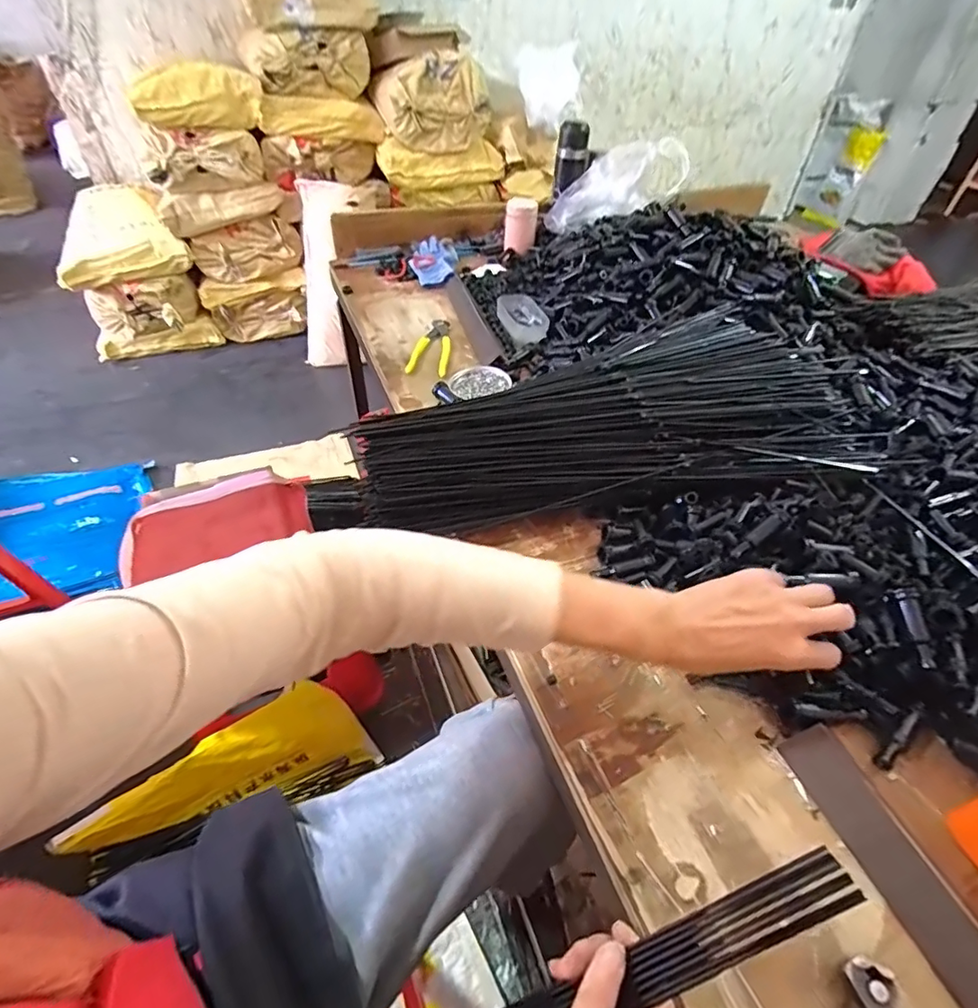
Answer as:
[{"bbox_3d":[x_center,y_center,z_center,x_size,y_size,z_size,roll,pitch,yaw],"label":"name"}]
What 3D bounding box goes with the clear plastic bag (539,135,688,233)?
[{"bbox_3d":[0.241,-0.633,1.049,0.290,0.103,0.106,-13,42,31],"label":"clear plastic bag"}]

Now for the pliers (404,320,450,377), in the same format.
[{"bbox_3d":[-0.096,-0.259,0.864,0.061,0.015,0.159,3,45,0],"label":"pliers"}]

